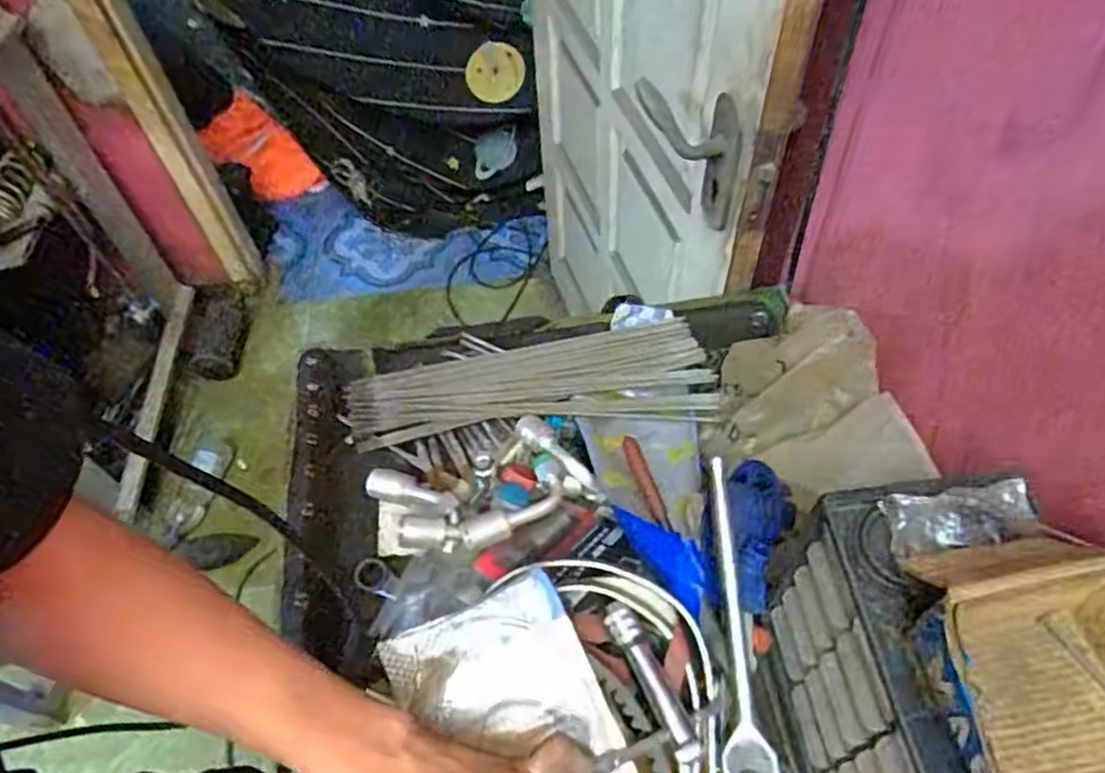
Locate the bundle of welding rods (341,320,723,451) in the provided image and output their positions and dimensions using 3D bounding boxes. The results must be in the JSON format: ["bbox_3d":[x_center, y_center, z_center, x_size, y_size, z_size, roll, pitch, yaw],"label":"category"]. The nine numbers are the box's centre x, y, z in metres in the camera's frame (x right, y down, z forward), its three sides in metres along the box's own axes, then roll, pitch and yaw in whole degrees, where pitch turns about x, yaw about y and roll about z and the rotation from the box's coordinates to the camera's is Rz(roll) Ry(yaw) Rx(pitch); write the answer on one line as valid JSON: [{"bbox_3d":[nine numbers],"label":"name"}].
[{"bbox_3d":[-0.026,0.002,0.704,0.349,0.017,0.113,-8,53,-2],"label":"bundle of welding rods"}]

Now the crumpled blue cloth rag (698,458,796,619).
[{"bbox_3d":[0.154,0.113,0.570,0.063,0.056,0.116,20,57,18],"label":"crumpled blue cloth rag"}]

